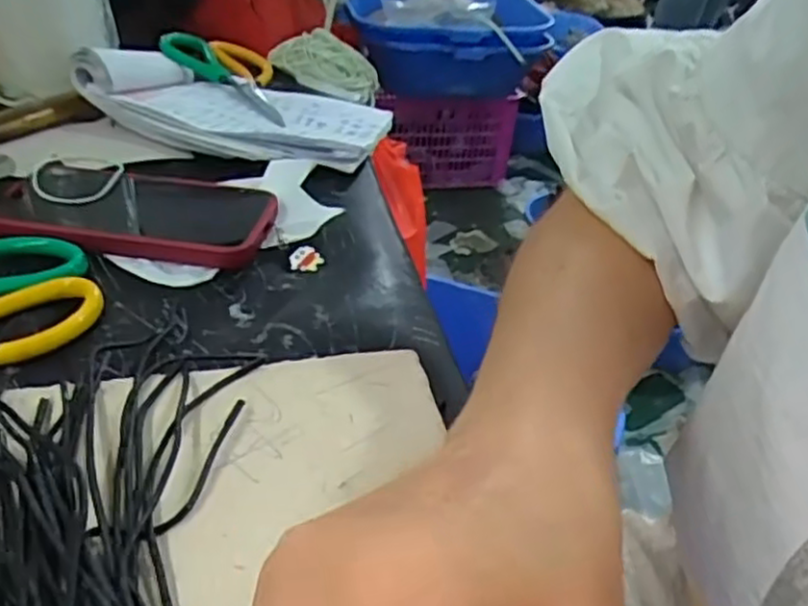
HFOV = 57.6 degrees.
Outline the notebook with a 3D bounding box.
[{"bbox_3d":[-0.126,-0.169,0.580,0.217,0.053,0.147,10,36,5],"label":"notebook"}]

